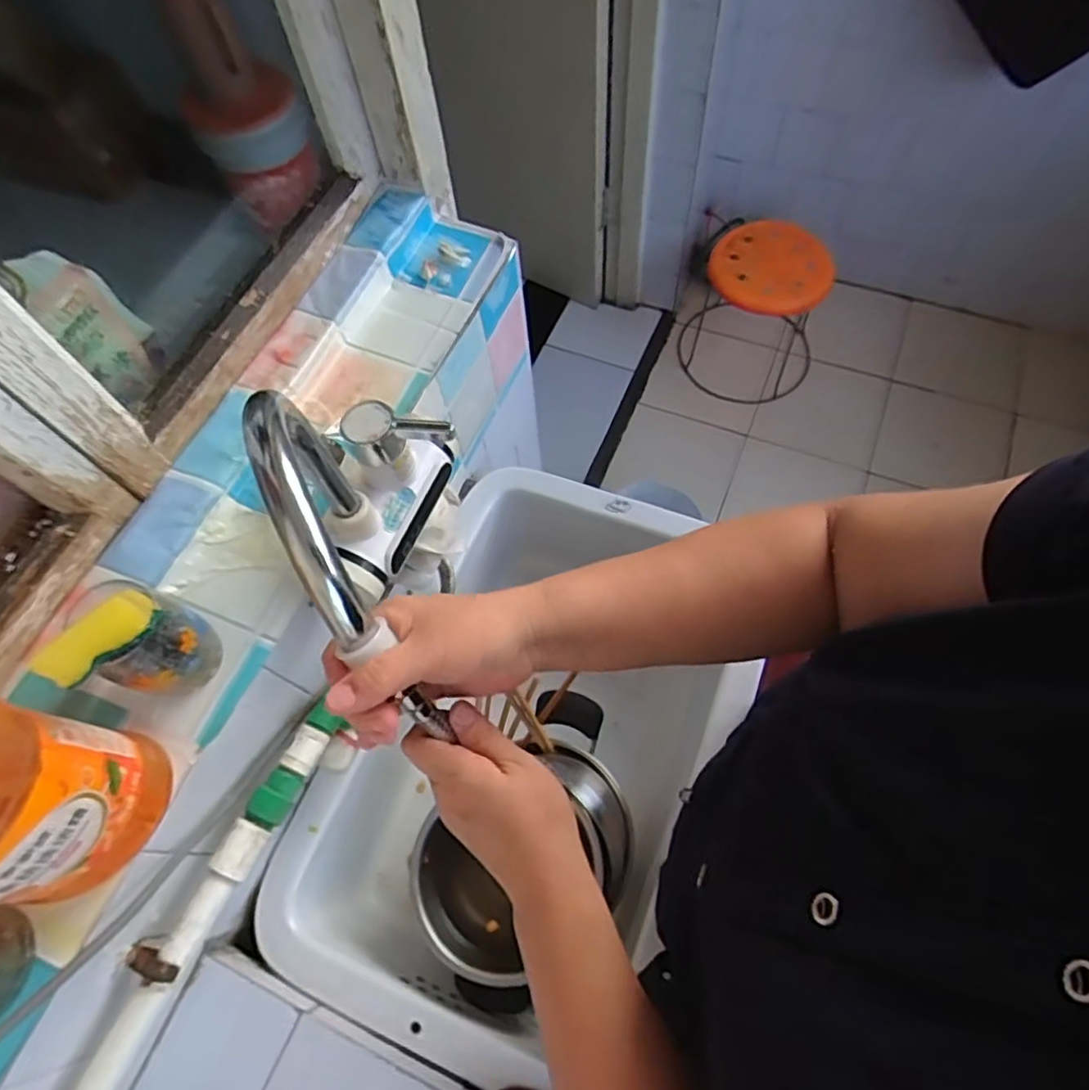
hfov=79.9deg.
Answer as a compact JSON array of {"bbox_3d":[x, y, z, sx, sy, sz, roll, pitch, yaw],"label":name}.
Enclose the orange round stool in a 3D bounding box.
[{"bbox_3d":[0.534,-0.594,1.629,0.328,0.305,0.309,-1,64,3],"label":"orange round stool"}]

